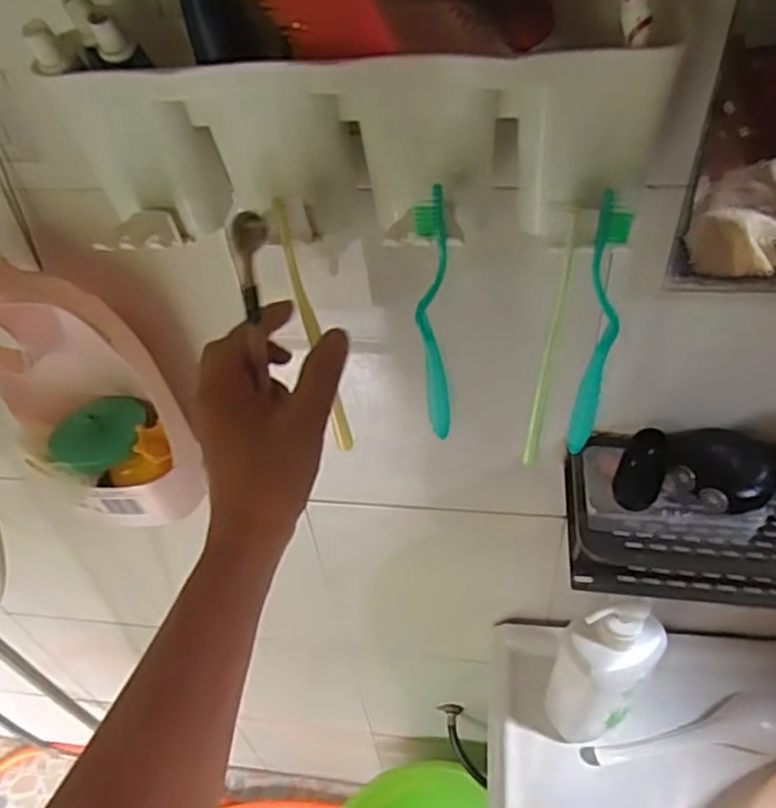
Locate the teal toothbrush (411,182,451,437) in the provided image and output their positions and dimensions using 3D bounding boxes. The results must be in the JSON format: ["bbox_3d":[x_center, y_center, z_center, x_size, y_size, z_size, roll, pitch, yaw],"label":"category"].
[{"bbox_3d":[0.026,-0.042,0.384,0.018,0.167,0.015,-6,46,1],"label":"teal toothbrush"}]

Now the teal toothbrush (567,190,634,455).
[{"bbox_3d":[0.113,-0.034,0.370,0.019,0.172,0.010,6,47,12],"label":"teal toothbrush"}]

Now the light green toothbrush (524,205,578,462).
[{"bbox_3d":[0.089,-0.027,0.378,0.013,0.175,0.012,10,48,16],"label":"light green toothbrush"}]

